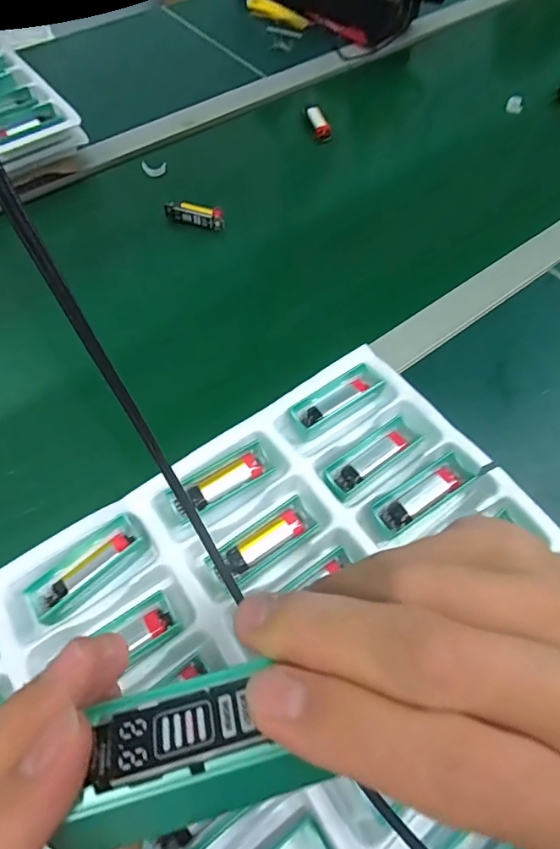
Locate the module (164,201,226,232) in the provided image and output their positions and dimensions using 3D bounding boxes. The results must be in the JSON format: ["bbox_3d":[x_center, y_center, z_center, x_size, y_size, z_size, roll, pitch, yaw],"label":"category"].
[{"bbox_3d":[-0.095,-0.236,0.528,0.069,0.017,0.016,13,61,6],"label":"module"}]

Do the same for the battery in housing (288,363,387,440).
[{"bbox_3d":[0.048,-0.020,0.387,0.081,0.012,0.029,-32,66,-18],"label":"battery in housing"}]

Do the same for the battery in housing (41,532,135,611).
[{"bbox_3d":[-0.131,0.099,0.322,0.066,0.009,0.014,-38,68,-20],"label":"battery in housing"}]

